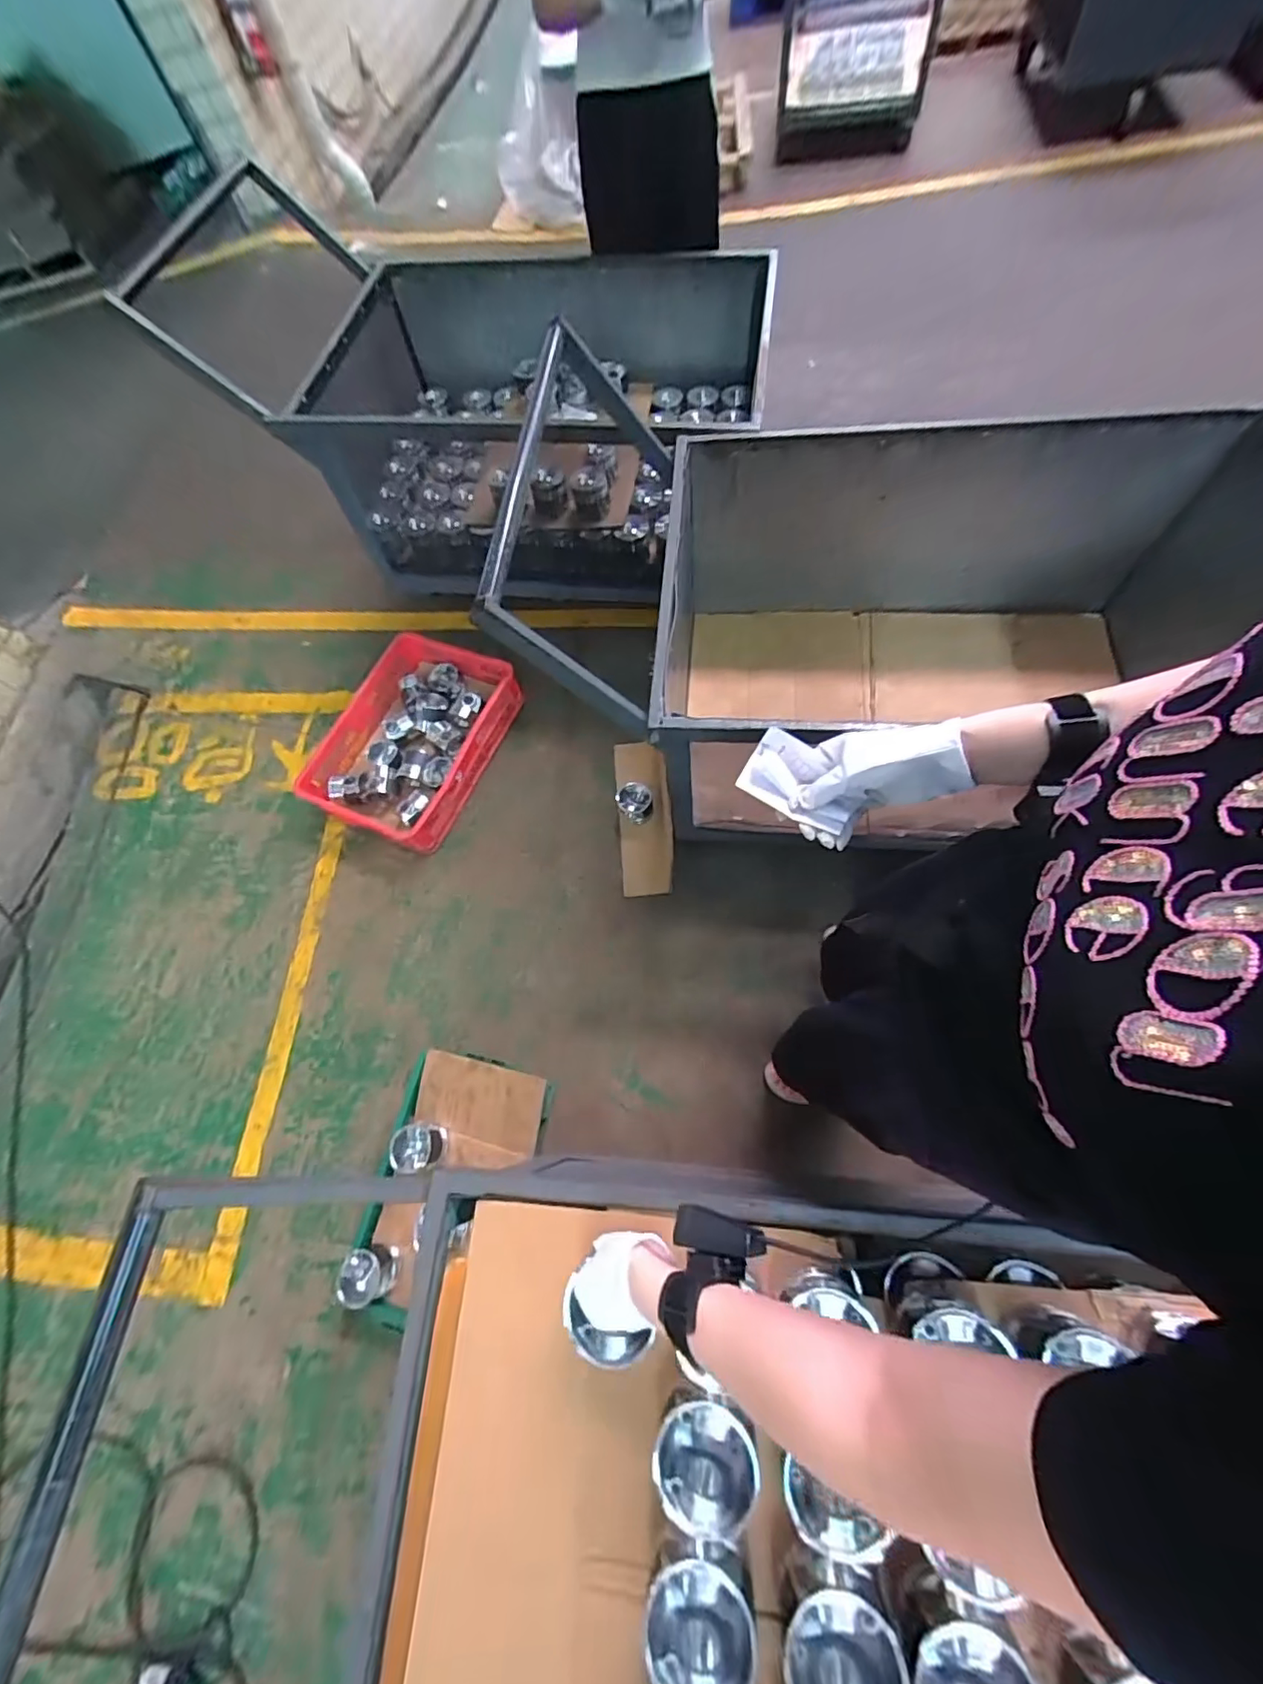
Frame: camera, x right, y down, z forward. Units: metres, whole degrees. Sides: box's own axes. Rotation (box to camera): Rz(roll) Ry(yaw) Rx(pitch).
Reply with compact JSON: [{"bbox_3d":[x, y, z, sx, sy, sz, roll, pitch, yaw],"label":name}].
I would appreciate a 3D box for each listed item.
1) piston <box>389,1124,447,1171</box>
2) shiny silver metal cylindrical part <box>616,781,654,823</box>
[{"bbox_3d":[-0.474,0.681,1.252,0.099,0.064,0.101,-4,69,8],"label":"piston"},{"bbox_3d":[0.007,-0.114,1.583,0.100,0.057,0.114,-1,69,9],"label":"shiny silver metal cylindrical part"}]

